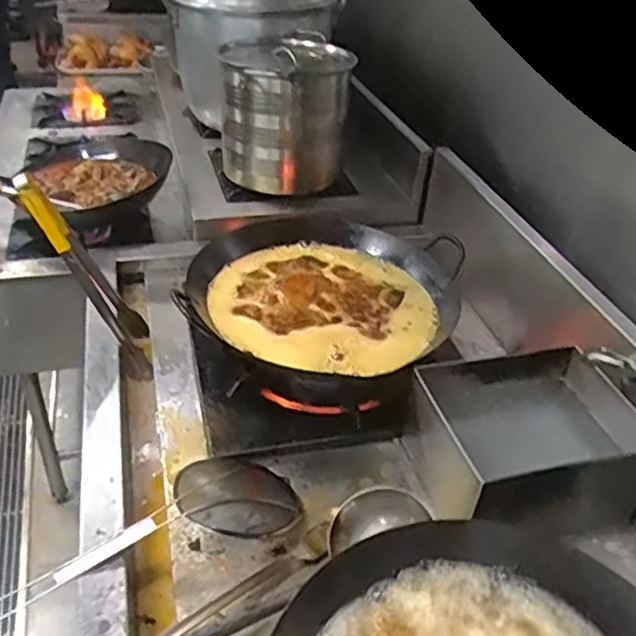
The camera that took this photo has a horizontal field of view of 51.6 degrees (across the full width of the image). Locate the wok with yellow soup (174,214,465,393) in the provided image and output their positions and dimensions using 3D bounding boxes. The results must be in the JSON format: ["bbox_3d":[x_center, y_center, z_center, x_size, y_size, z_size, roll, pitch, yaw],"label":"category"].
[{"bbox_3d":[0.003,-0.029,1.121,0.422,0.109,0.417,4,36,-3],"label":"wok with yellow soup"}]

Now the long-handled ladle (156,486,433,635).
[{"bbox_3d":[-0.103,0.316,0.712,0.547,0.070,0.090,-19,43,-30],"label":"long-handled ladle"}]

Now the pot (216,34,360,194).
[{"bbox_3d":[-0.072,-0.483,1.501,0.271,0.255,0.330,5,36,-2],"label":"pot"}]

